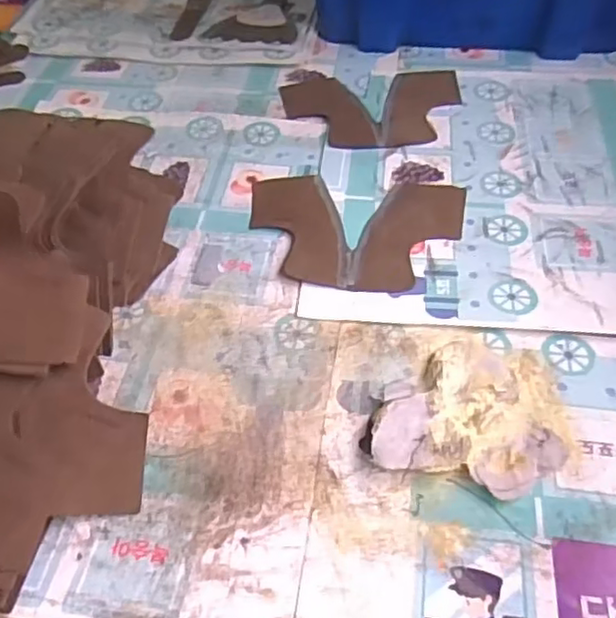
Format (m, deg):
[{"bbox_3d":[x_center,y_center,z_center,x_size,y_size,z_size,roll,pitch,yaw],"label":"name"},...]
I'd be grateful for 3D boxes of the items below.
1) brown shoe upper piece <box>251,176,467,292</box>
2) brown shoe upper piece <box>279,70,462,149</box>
[{"bbox_3d":[0.040,-0.074,0.608,0.201,0.008,0.141,7,51,8],"label":"brown shoe upper piece"},{"bbox_3d":[0.073,-0.227,0.732,0.200,0.004,0.143,-3,51,3],"label":"brown shoe upper piece"}]

